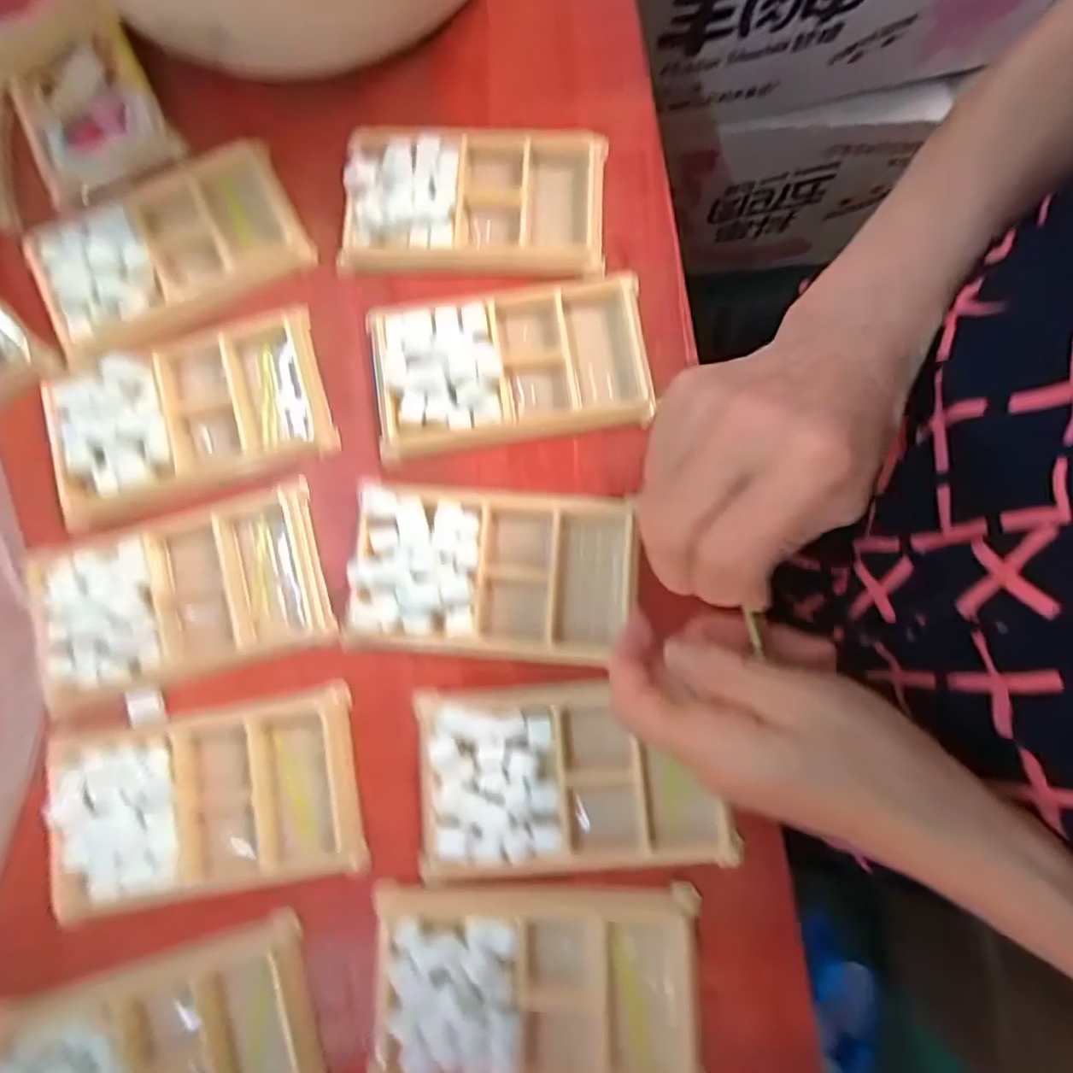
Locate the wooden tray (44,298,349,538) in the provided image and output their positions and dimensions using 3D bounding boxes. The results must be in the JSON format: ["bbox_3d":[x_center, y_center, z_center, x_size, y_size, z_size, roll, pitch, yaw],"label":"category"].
[{"bbox_3d":[-0.173,-0.062,0.310,0.133,0.016,0.076,-17,80,-4],"label":"wooden tray"}]

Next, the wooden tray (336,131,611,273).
[{"bbox_3d":[-0.033,-0.174,0.325,0.132,0.016,0.076,2,80,0],"label":"wooden tray"}]

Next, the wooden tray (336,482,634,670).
[{"bbox_3d":[-0.019,0.015,0.294,0.130,0.017,0.077,4,80,0],"label":"wooden tray"}]

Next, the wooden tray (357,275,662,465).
[{"bbox_3d":[-0.011,-0.086,0.312,0.136,0.014,0.077,-9,80,-2],"label":"wooden tray"}]

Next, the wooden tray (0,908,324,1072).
[{"bbox_3d":[-0.157,0.217,0.258,0.125,0.014,0.077,-16,80,-3],"label":"wooden tray"}]

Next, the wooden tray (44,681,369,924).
[{"bbox_3d":[-0.147,0.118,0.281,0.132,0.009,0.080,-11,80,-2],"label":"wooden tray"}]

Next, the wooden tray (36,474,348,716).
[{"bbox_3d":[-0.167,0.027,0.296,0.132,0.014,0.078,-16,80,-3],"label":"wooden tray"}]

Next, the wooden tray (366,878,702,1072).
[{"bbox_3d":[0.000,0.189,0.263,0.136,0.010,0.076,0,80,0],"label":"wooden tray"}]

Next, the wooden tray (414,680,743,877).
[{"bbox_3d":[0.017,0.105,0.278,0.134,0.011,0.078,-3,80,-1],"label":"wooden tray"}]

